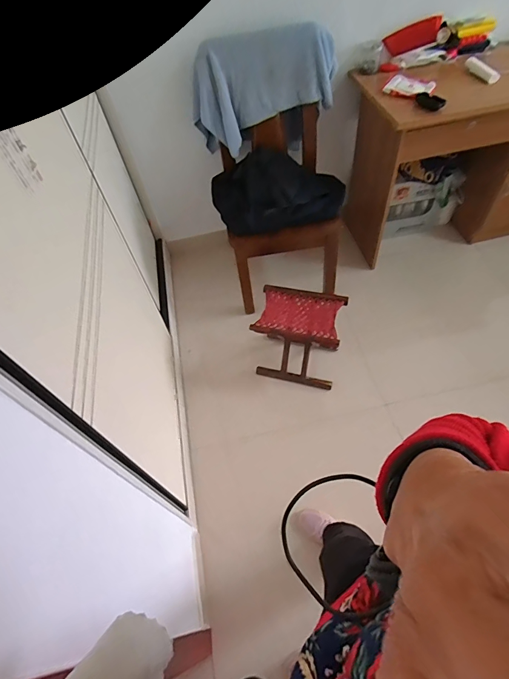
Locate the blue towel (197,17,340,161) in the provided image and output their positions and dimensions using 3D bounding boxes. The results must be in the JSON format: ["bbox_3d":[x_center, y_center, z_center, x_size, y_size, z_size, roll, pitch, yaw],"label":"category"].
[{"bbox_3d":[0.039,-0.957,1.445,0.555,0.346,0.111,-7,57,0],"label":"blue towel"}]

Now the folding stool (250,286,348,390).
[{"bbox_3d":[0.174,0.001,1.484,0.308,0.335,0.232,11,59,11],"label":"folding stool"}]

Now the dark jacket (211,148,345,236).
[{"bbox_3d":[0.094,-0.626,1.533,0.489,0.192,0.431,-23,59,-11],"label":"dark jacket"}]

